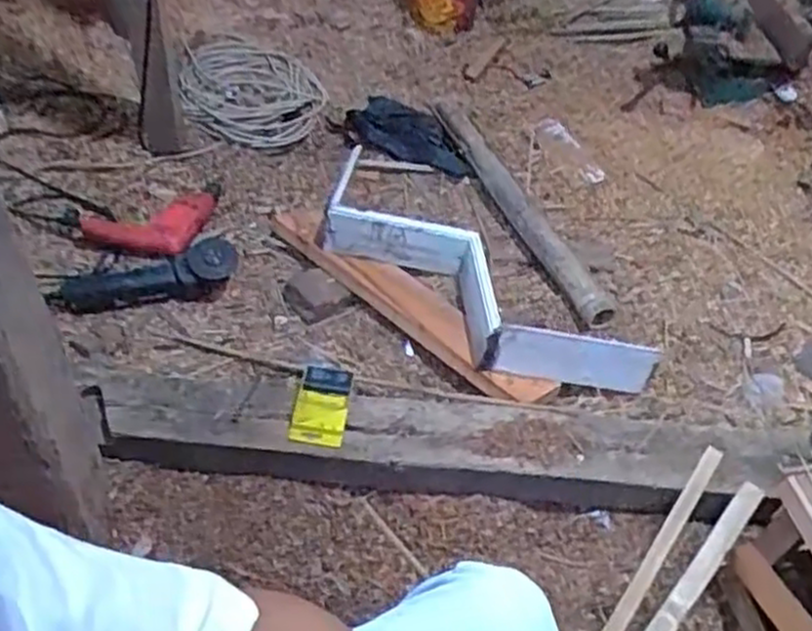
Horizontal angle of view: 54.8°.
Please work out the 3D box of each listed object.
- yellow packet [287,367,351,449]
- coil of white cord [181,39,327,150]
[{"bbox_3d":[-0.119,0.125,1.113,0.074,0.014,0.130,7,46,1],"label":"yellow packet"},{"bbox_3d":[-0.345,-0.516,1.769,0.307,0.071,0.480,-7,47,-12],"label":"coil of white cord"}]

